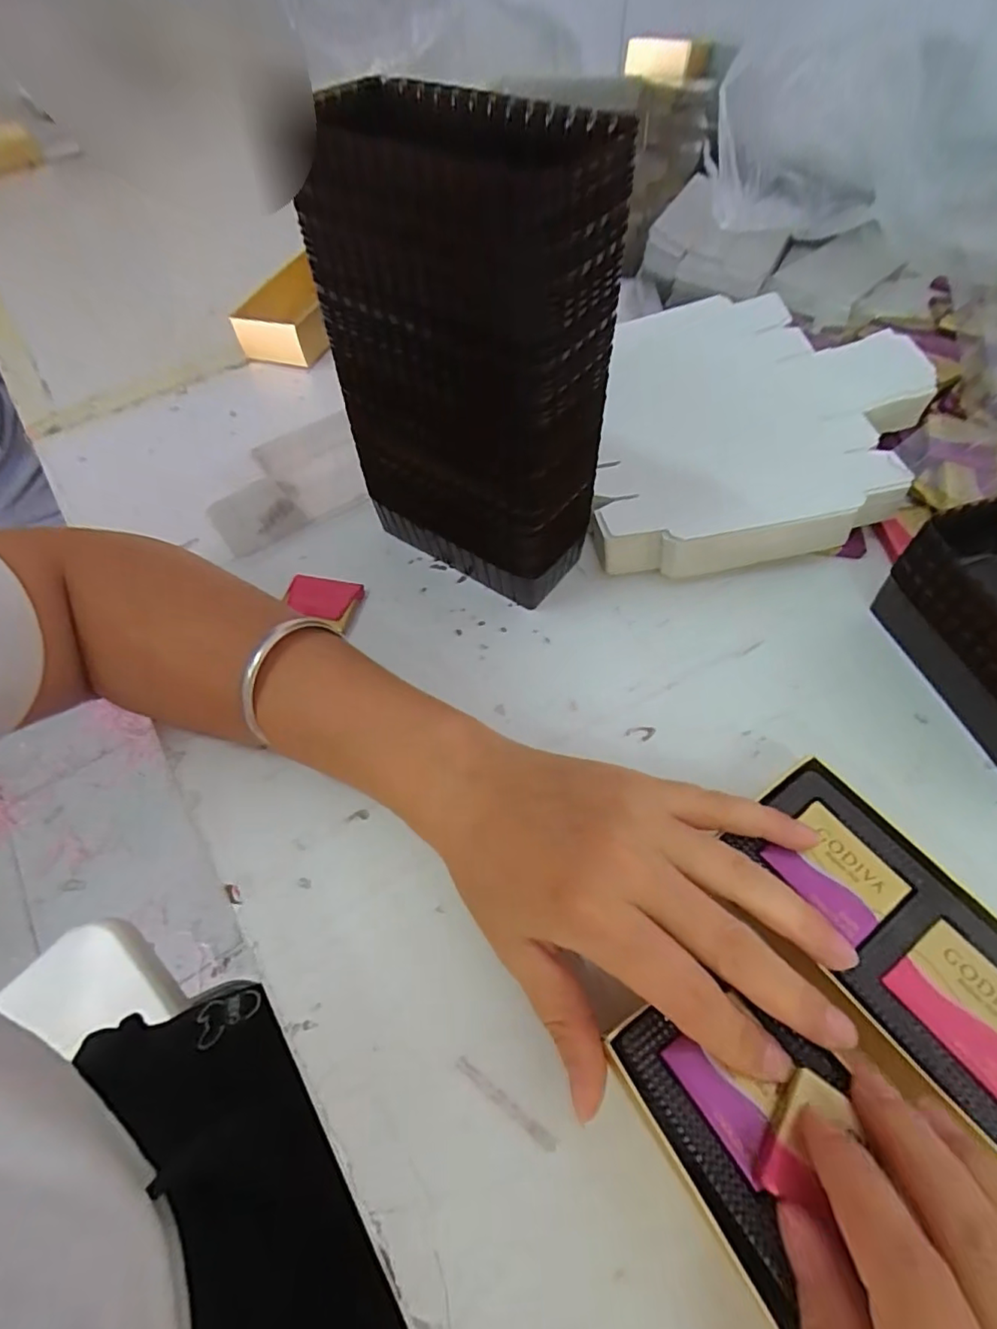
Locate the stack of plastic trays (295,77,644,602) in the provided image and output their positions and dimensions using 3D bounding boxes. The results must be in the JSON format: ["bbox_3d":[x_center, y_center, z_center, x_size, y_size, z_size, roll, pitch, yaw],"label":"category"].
[{"bbox_3d":[-0.011,-0.119,0.258,0.118,0.188,0.063,33,64,22],"label":"stack of plastic trays"}]

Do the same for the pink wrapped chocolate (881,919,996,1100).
[{"bbox_3d":[0.144,0.104,0.181,0.031,0.004,0.038,-31,60,-16],"label":"pink wrapped chocolate"}]

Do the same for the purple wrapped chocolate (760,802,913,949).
[{"bbox_3d":[0.116,0.071,0.203,0.030,0.004,0.038,-33,61,-17],"label":"purple wrapped chocolate"}]

